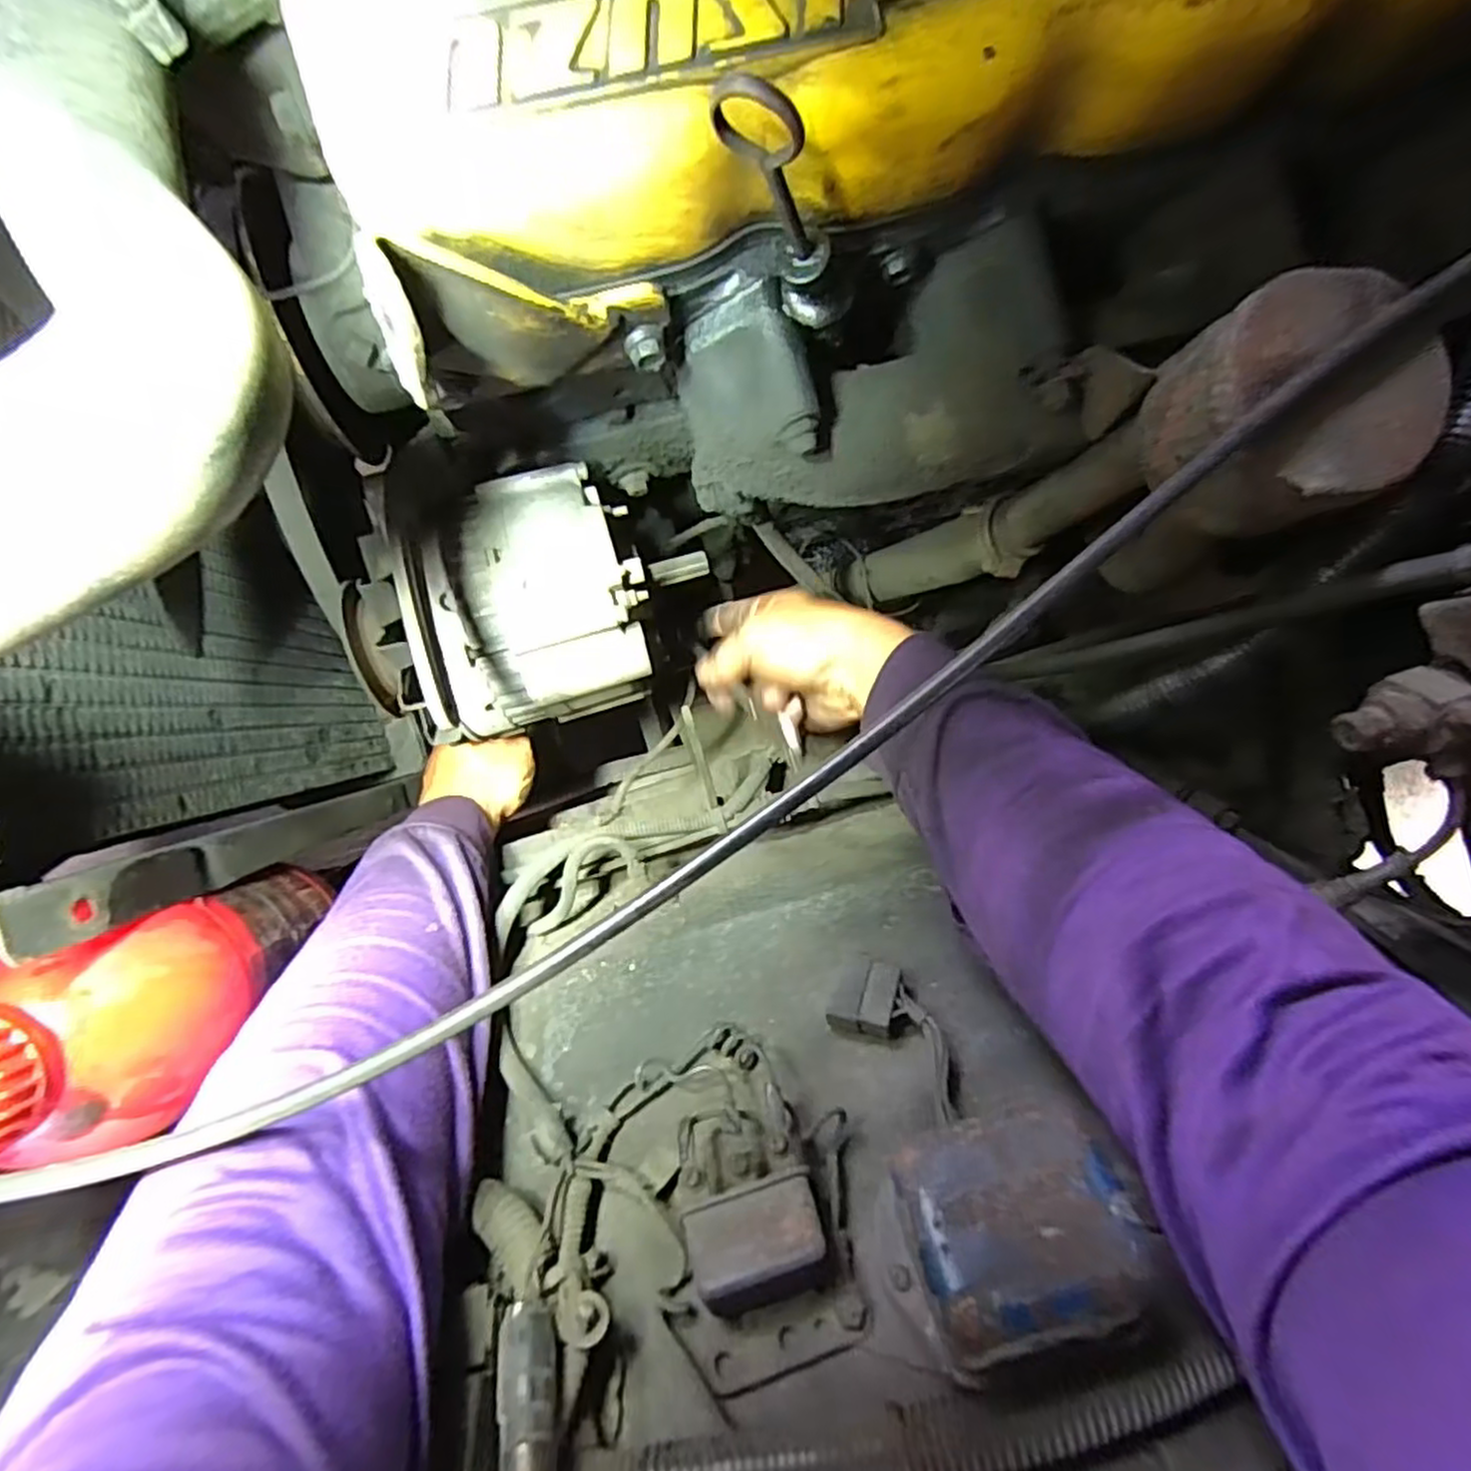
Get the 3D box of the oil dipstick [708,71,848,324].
[{"bbox_3d":[0.019,-0.189,0.264,0.028,0.111,0.015,22,93,17],"label":"oil dipstick"}]

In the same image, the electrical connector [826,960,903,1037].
[{"bbox_3d":[0.059,0.119,0.326,0.029,0.033,0.011,4,136,23],"label":"electrical connector"}]

